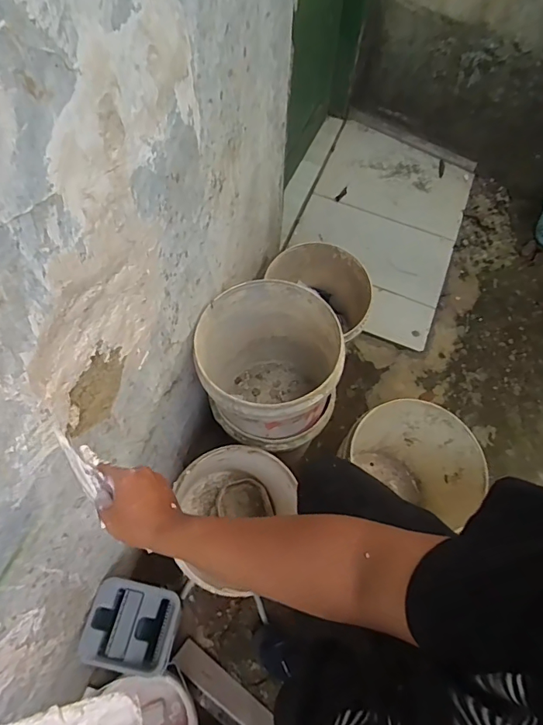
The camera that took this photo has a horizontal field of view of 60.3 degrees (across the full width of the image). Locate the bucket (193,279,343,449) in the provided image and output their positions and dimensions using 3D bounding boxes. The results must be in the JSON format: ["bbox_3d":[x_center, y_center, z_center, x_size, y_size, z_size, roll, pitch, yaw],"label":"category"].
[{"bbox_3d":[-0.005,0.038,1.142,0.307,0.393,0.310,1,65,-1],"label":"bucket"}]

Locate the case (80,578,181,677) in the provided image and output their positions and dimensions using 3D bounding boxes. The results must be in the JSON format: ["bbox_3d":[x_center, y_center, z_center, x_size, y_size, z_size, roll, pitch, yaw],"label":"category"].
[{"bbox_3d":[-0.298,0.560,0.993,0.176,0.064,0.158,19,58,-11],"label":"case"}]

